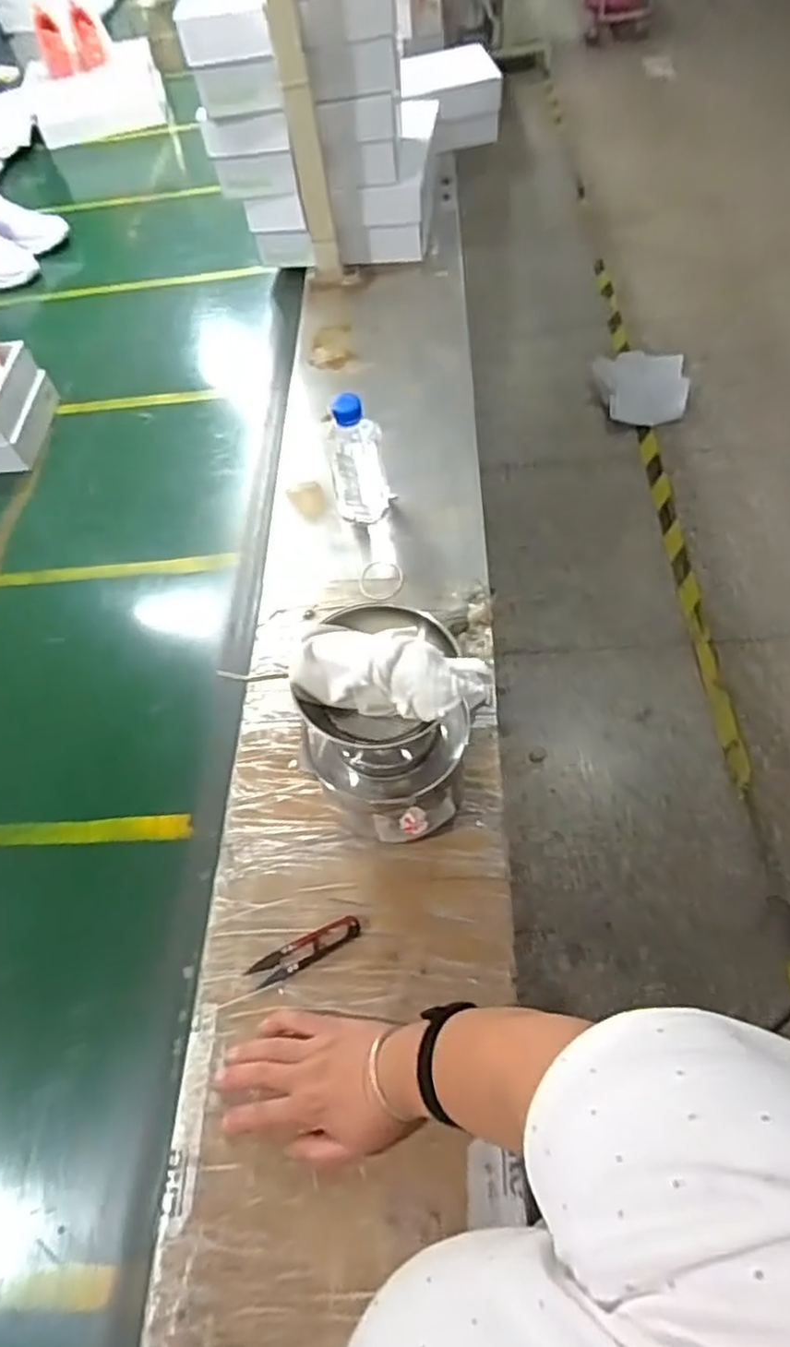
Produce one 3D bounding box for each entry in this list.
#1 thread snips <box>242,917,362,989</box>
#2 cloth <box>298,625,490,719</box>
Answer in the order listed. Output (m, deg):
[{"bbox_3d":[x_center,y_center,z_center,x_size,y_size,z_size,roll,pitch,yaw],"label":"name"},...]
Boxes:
[{"bbox_3d":[-0.076,0.234,0.574,0.098,0.009,0.025,-26,58,-9],"label":"thread snips"},{"bbox_3d":[-0.007,-0.004,0.496,0.143,0.046,0.061,11,60,15],"label":"cloth"}]

